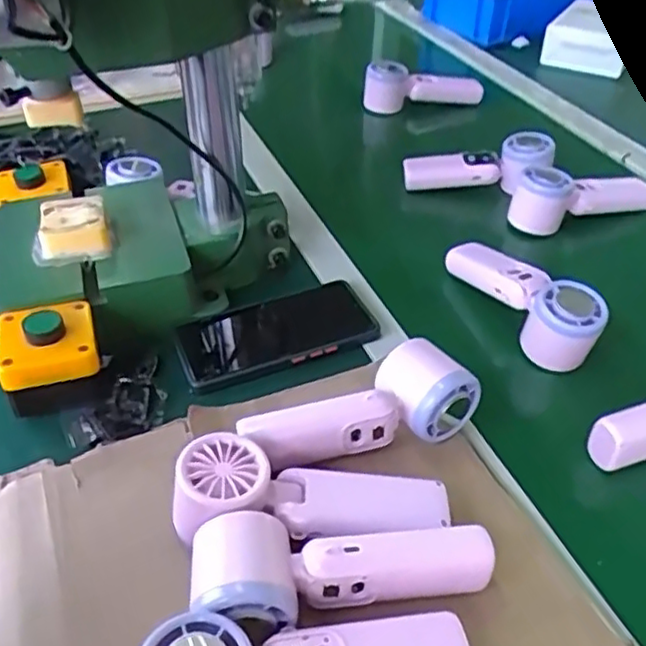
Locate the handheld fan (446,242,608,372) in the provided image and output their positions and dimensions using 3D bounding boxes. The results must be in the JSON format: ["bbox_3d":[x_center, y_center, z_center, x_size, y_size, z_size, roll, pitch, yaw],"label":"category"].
[{"bbox_3d":[0.171,-0.030,0.582,0.052,0.052,0.165,-19,43,-20],"label":"handheld fan"}]

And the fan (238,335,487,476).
[{"bbox_3d":[0.027,0.065,0.459,0.155,0.059,0.053,-19,43,-20],"label":"fan"}]

